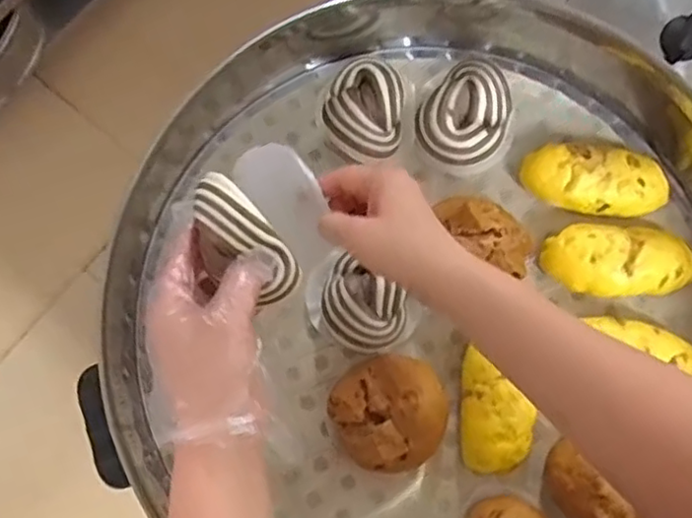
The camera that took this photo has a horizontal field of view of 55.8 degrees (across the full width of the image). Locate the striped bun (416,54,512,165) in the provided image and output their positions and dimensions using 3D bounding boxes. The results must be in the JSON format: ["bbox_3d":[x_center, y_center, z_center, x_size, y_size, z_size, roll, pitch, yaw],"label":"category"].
[{"bbox_3d":[0.107,-0.127,0.565,0.073,0.034,0.090,34,81,6],"label":"striped bun"}]

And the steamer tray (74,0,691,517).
[{"bbox_3d":[0.081,0.036,0.533,0.547,0.088,0.531,39,82,7],"label":"steamer tray"}]

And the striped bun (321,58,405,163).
[{"bbox_3d":[0.016,-0.128,0.566,0.068,0.032,0.084,2,80,0],"label":"striped bun"}]

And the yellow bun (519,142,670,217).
[{"bbox_3d":[0.215,-0.068,0.558,0.119,0.032,0.053,7,80,1],"label":"yellow bun"}]

